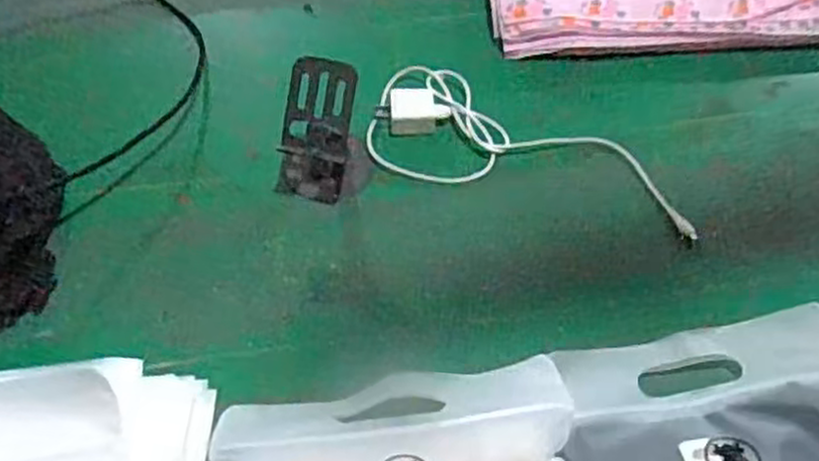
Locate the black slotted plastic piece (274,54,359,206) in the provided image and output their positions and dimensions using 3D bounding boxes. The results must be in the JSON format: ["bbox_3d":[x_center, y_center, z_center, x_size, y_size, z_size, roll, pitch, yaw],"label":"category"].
[{"bbox_3d":[-0.085,-0.087,0.671,0.071,0.103,0.069,12,56,10],"label":"black slotted plastic piece"}]

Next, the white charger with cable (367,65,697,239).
[{"bbox_3d":[0.111,-0.077,0.709,0.306,0.023,0.119,15,56,13],"label":"white charger with cable"}]

